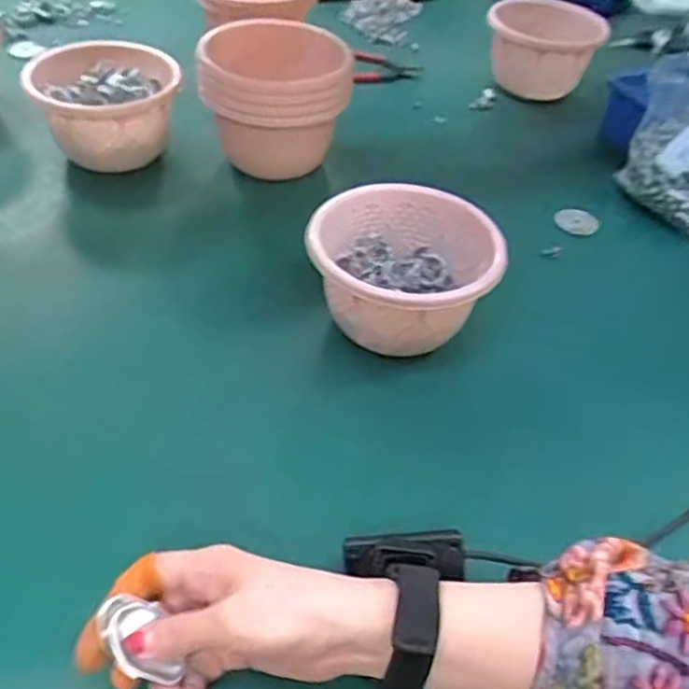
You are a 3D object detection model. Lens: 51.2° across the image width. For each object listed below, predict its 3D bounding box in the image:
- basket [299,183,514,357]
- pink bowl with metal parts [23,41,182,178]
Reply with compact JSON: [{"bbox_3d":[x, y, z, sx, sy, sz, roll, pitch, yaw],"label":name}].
[{"bbox_3d":[0.045,-0.047,0.596,0.141,0.109,0.147,4,44,-2],"label":"basket"},{"bbox_3d":[-0.247,-0.243,0.749,0.146,0.084,0.120,-1,44,-7],"label":"pink bowl with metal parts"}]

